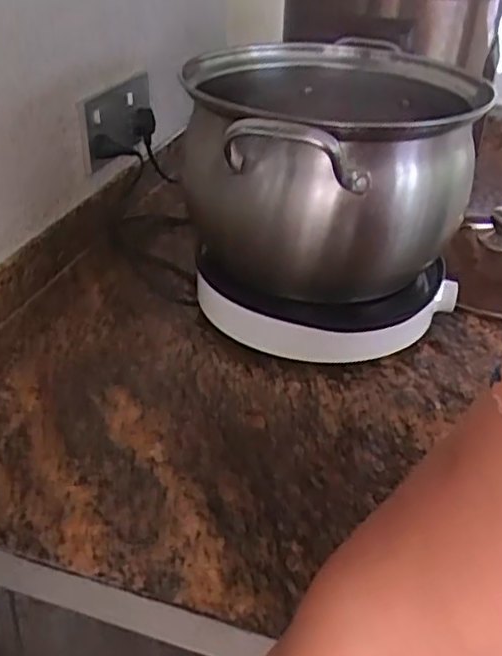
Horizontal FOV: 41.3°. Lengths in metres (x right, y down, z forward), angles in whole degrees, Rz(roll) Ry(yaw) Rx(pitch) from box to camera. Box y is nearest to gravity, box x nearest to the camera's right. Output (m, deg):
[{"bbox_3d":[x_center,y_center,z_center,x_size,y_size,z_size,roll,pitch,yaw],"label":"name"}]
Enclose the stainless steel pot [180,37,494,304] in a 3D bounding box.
[{"bbox_3d":[0.073,-0.167,0.680,0.273,0.180,0.325,8,34,10],"label":"stainless steel pot"}]

